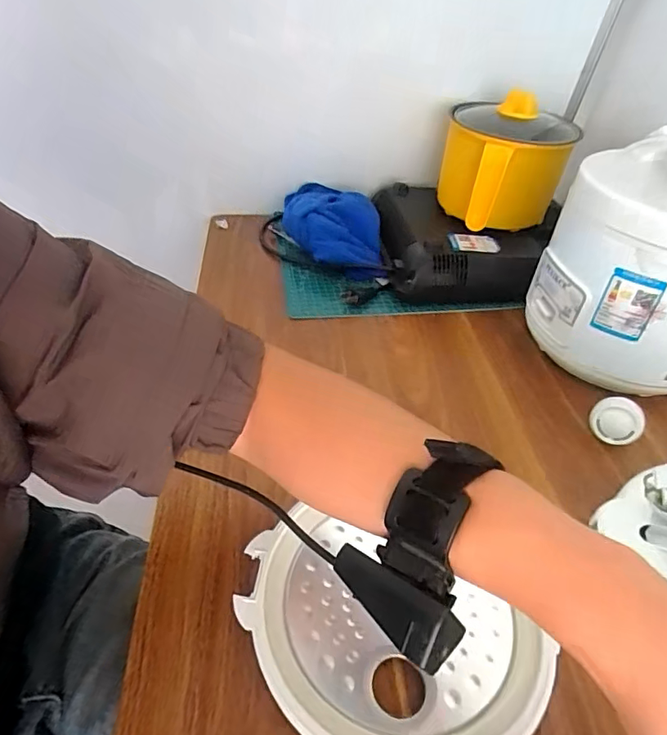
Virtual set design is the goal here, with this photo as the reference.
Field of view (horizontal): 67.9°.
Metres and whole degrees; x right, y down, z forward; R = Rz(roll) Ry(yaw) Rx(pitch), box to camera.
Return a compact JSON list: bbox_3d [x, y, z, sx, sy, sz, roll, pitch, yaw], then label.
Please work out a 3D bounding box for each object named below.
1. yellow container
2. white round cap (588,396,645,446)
[{"bbox_3d":[0.226,-0.273,0.675,0.157,0.144,0.179,17,43,12],"label":"yellow container"},{"bbox_3d":[0.270,0.051,0.472,0.019,0.045,0.045,-12,68,-55],"label":"white round cap"}]

